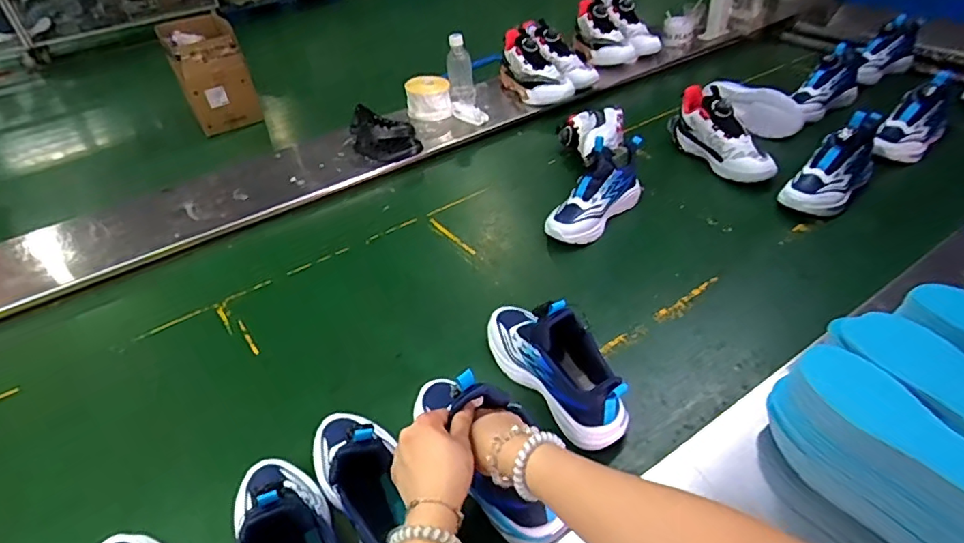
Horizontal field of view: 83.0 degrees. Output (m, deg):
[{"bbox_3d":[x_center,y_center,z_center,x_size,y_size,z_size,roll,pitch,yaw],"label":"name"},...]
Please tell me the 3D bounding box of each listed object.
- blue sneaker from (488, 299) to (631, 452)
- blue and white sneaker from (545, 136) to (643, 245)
[{"bbox_3d":[0.089,0.097,0.677,0.082,0.133,0.226,-27,45,-24],"label":"blue sneaker"},{"bbox_3d":[0.208,-0.144,0.945,0.238,0.129,0.076,-31,47,-28],"label":"blue and white sneaker"}]

